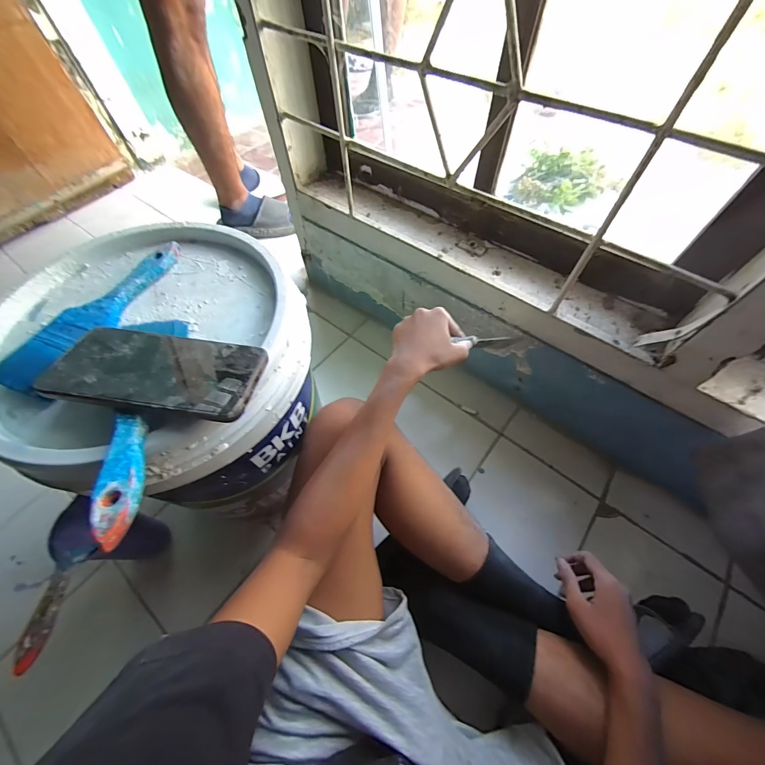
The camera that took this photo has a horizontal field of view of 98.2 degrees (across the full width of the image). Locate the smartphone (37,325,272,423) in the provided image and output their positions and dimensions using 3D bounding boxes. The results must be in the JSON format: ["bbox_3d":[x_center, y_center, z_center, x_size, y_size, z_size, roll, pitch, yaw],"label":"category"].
[{"bbox_3d":[-0.180,-0.010,0.267,0.156,0.007,0.076,8,49,3],"label":"smartphone"}]

